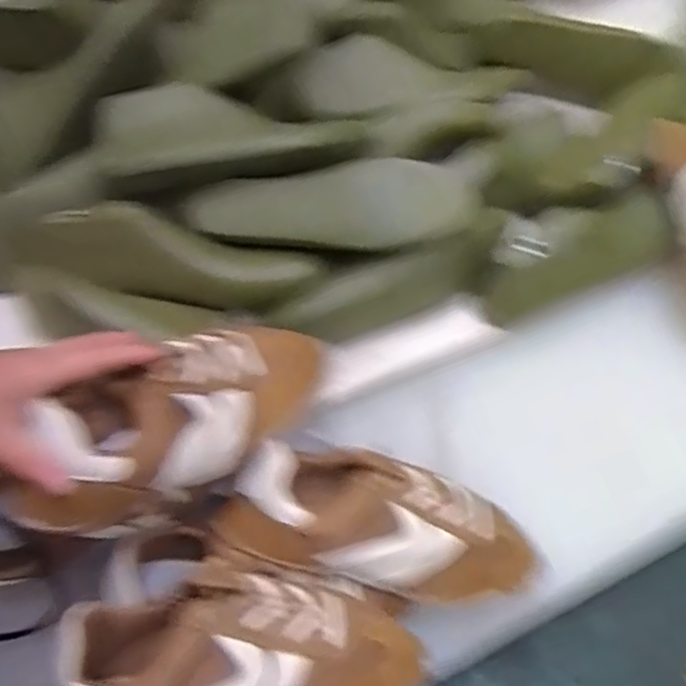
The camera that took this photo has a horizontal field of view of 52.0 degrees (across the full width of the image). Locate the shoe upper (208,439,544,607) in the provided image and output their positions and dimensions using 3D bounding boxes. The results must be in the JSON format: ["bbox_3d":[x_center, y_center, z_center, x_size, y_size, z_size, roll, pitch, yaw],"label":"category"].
[{"bbox_3d":[0.032,0.131,0.506,0.228,0.061,0.089,15,61,-8],"label":"shoe upper"}]

